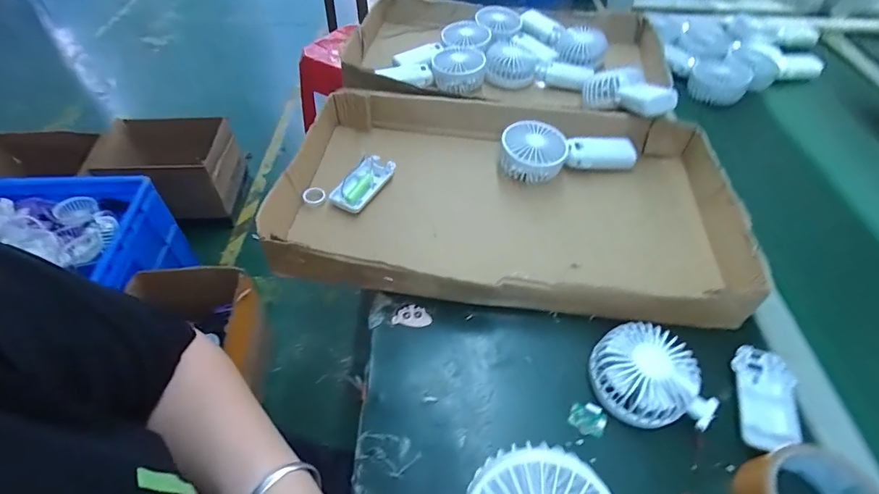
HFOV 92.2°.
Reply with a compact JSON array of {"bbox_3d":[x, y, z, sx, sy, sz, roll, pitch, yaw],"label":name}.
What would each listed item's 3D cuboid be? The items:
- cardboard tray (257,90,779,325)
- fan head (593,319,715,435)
[{"bbox_3d":[0.081,-0.070,0.516,0.521,0.060,0.302,5,52,3],"label":"cardboard tray"},{"bbox_3d":[0.187,0.119,0.384,0.086,0.035,0.094,1,52,-1],"label":"fan head"}]

